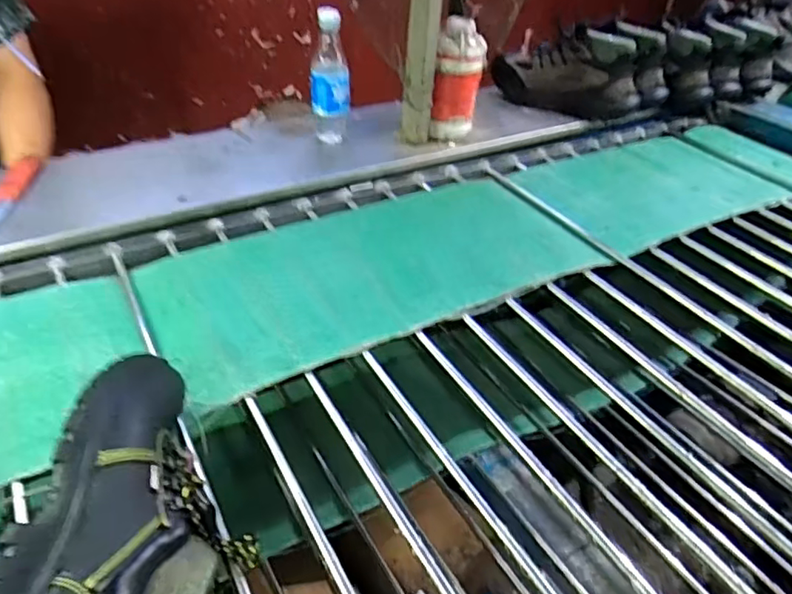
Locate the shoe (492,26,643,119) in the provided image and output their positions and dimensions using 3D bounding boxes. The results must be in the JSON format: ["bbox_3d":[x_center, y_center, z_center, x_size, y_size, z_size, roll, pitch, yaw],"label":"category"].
[{"bbox_3d":[0.324,-0.425,1.137,0.284,0.121,0.088,12,41,11],"label":"shoe"}]

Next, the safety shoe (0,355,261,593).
[{"bbox_3d":[-0.186,0.169,0.450,0.130,0.109,0.265,5,40,3],"label":"safety shoe"}]

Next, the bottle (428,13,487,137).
[{"bbox_3d":[0.106,-0.362,1.004,0.077,0.180,0.065,12,41,11],"label":"bottle"}]

